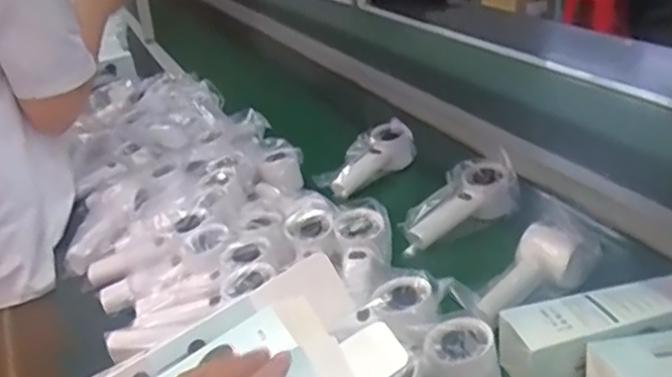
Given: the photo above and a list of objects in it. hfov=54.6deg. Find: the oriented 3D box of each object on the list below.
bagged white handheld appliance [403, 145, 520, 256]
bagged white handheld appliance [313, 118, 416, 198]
[{"bbox_3d":[0.152,0.024,0.832,0.174,0.078,0.042,-30,32,-17],"label":"bagged white handheld appliance"},{"bbox_3d":[0.049,-0.041,0.990,0.166,0.050,0.079,-36,37,-22],"label":"bagged white handheld appliance"}]

